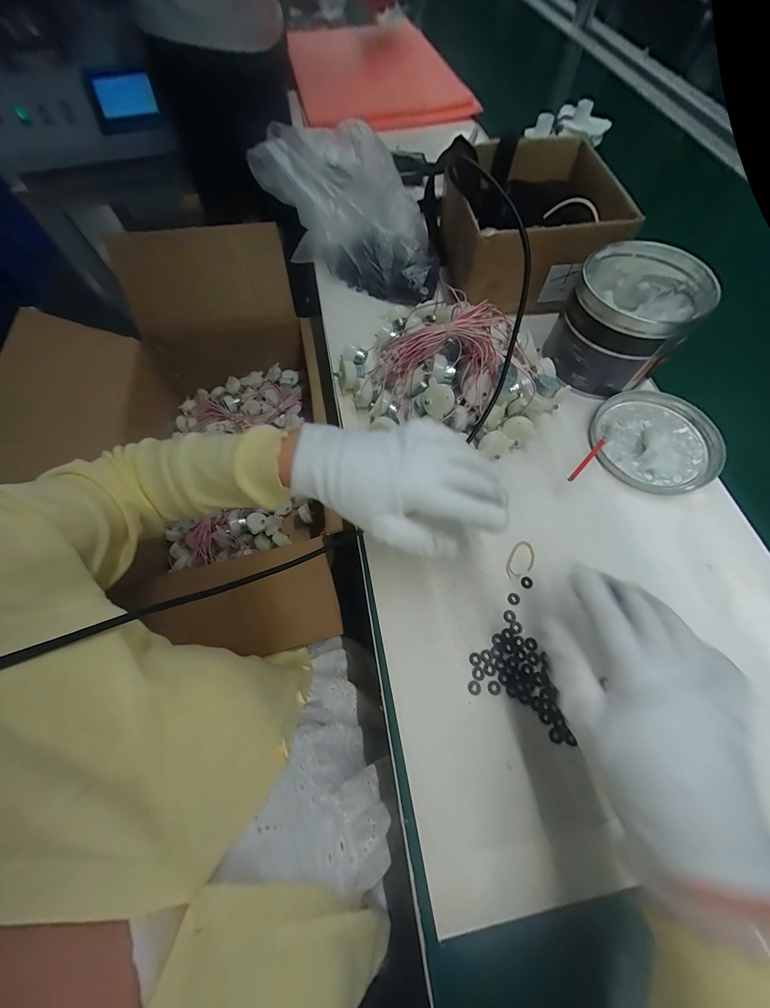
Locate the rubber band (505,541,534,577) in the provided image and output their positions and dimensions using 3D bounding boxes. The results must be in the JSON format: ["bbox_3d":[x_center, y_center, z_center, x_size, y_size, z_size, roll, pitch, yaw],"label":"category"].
[{"bbox_3d":[0.132,0.054,0.319,0.023,0.004,0.040,31,69,14],"label":"rubber band"}]

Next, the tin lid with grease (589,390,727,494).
[{"bbox_3d":[0.304,-0.074,0.374,0.127,0.019,0.126,0,65,1],"label":"tin lid with grease"}]

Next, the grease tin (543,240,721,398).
[{"bbox_3d":[0.272,-0.209,0.383,0.123,0.108,0.133,0,65,1],"label":"grease tin"}]

